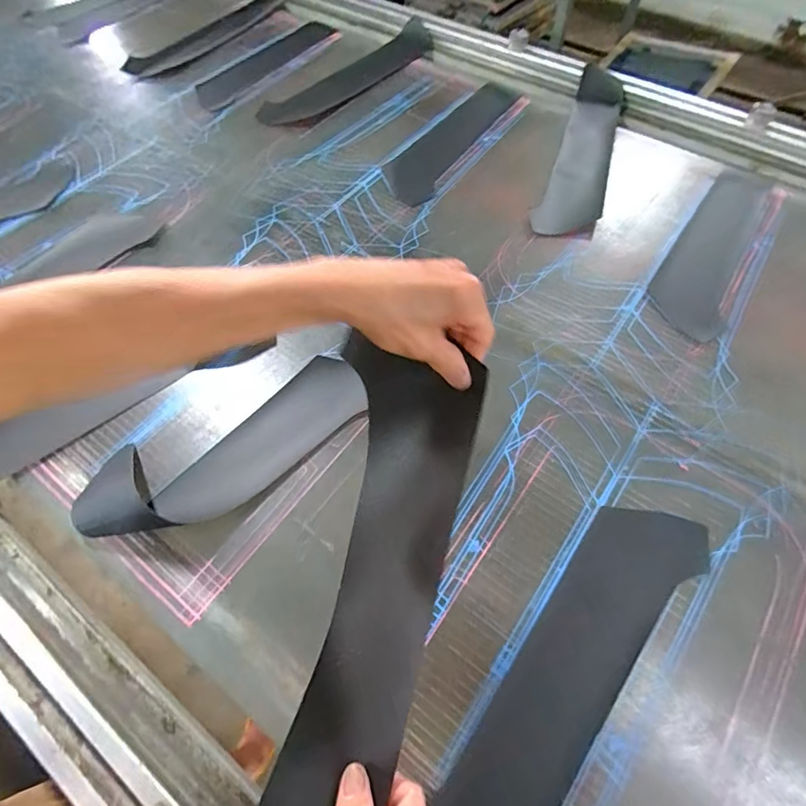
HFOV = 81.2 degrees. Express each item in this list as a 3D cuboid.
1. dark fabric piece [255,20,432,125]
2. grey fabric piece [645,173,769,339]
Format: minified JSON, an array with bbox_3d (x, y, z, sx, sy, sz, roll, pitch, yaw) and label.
[{"bbox_3d":[-0.104,-0.669,0.969,0.428,0.033,0.093,-41,69,-15],"label":"dark fabric piece"},{"bbox_3d":[0.482,-0.249,0.734,0.108,0.009,0.378,28,66,13],"label":"grey fabric piece"}]

